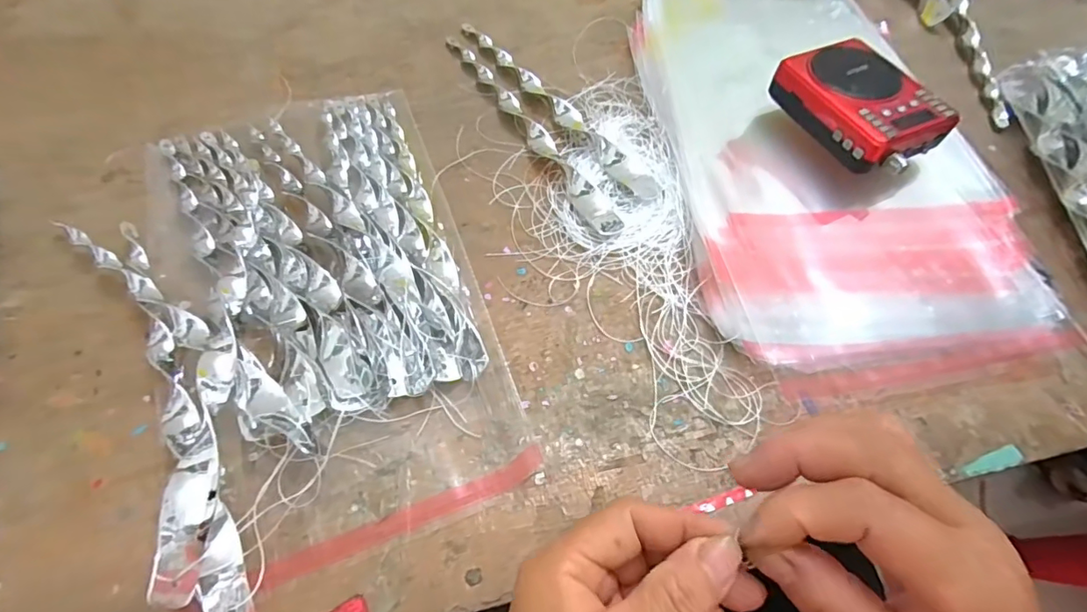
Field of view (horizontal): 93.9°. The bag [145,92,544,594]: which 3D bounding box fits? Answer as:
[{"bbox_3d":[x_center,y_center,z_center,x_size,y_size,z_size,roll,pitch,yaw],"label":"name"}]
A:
[{"bbox_3d":[-0.163,-0.027,0.347,0.207,0.042,0.375,-19,62,-12],"label":"bag"}]

